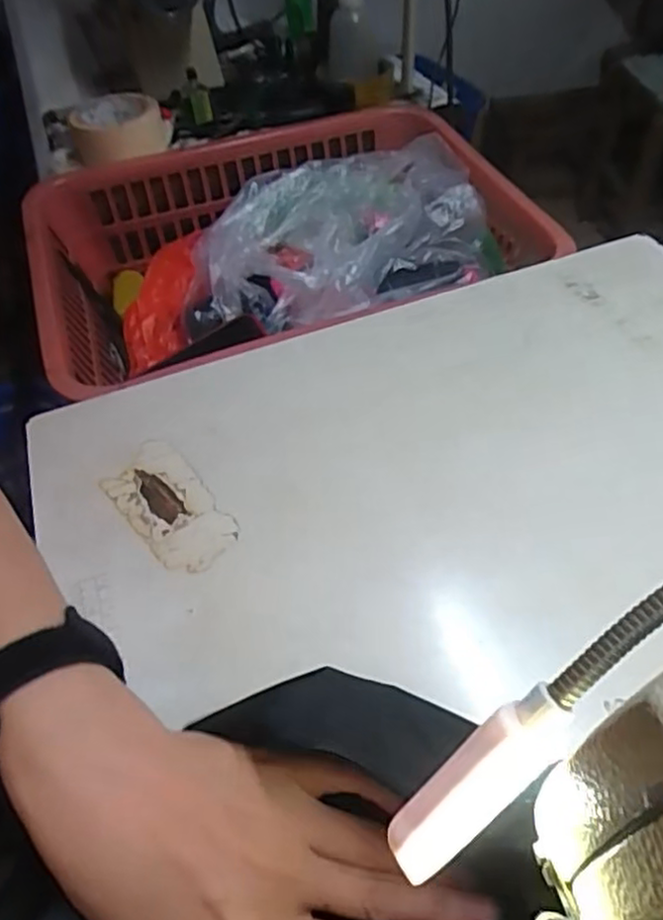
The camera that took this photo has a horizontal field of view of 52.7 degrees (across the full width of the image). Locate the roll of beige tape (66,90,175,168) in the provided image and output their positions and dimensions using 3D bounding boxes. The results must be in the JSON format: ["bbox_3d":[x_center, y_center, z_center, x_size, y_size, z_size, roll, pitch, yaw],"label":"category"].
[{"bbox_3d":[-0.252,-0.403,0.808,0.117,0.053,0.117,-3,48,2],"label":"roll of beige tape"}]

